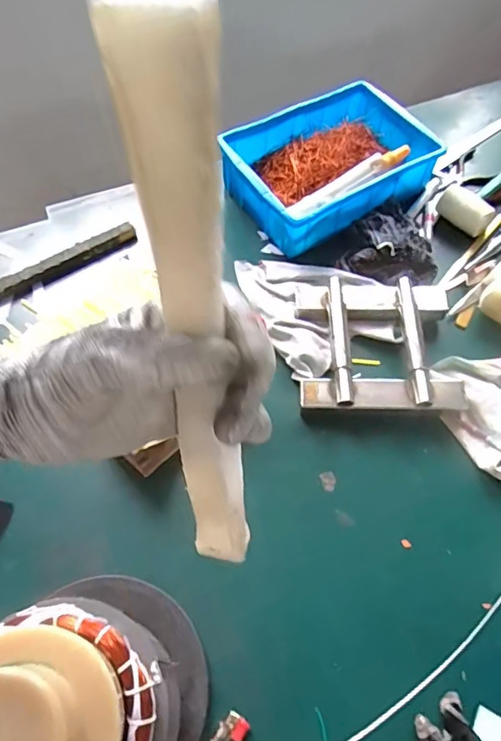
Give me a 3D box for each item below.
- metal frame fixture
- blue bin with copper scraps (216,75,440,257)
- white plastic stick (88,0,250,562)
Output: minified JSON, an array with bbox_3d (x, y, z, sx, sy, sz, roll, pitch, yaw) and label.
[{"bbox_3d":[0.160,-0.033,0.655,0.196,0.046,0.184,3,60,0],"label":"metal frame fixture"},{"bbox_3d":[0.130,-0.319,0.793,0.322,0.078,0.208,-29,66,-17],"label":"blue bin with copper scraps"},{"bbox_3d":[-0.023,0.006,0.240,0.034,0.294,0.020,-5,41,-4],"label":"white plastic stick"}]

